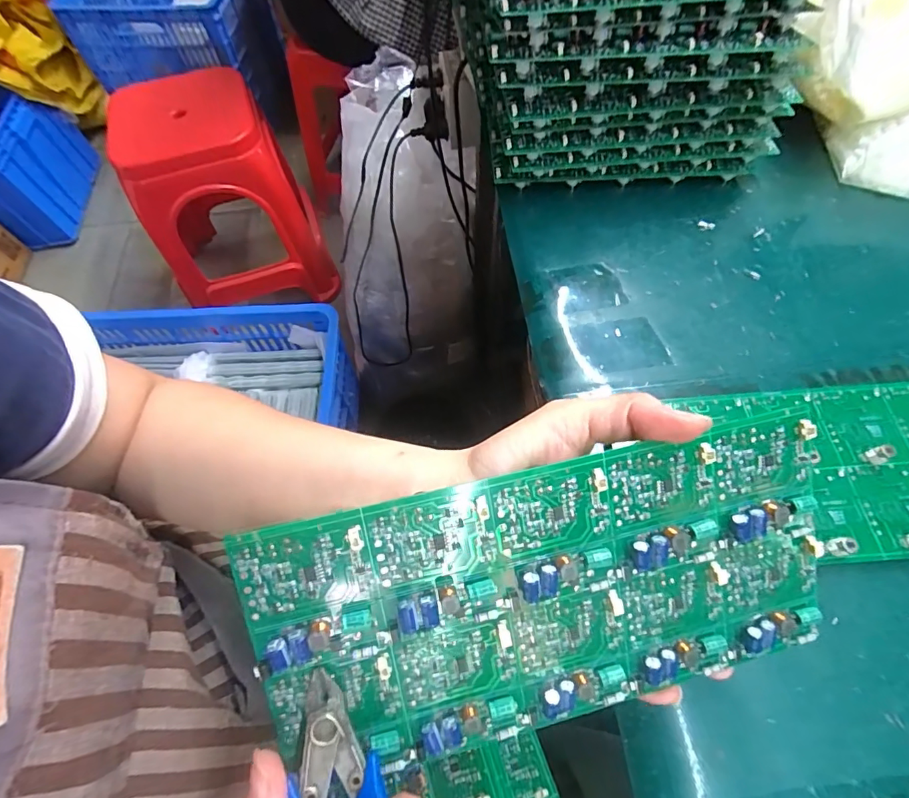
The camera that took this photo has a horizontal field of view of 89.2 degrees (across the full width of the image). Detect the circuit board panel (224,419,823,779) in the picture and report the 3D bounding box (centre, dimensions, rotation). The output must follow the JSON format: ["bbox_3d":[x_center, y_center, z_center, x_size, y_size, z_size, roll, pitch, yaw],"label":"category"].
[{"bbox_3d":[0.042,0.076,0.176,0.221,0.006,0.103,-11,101,-8],"label":"circuit board panel"}]

